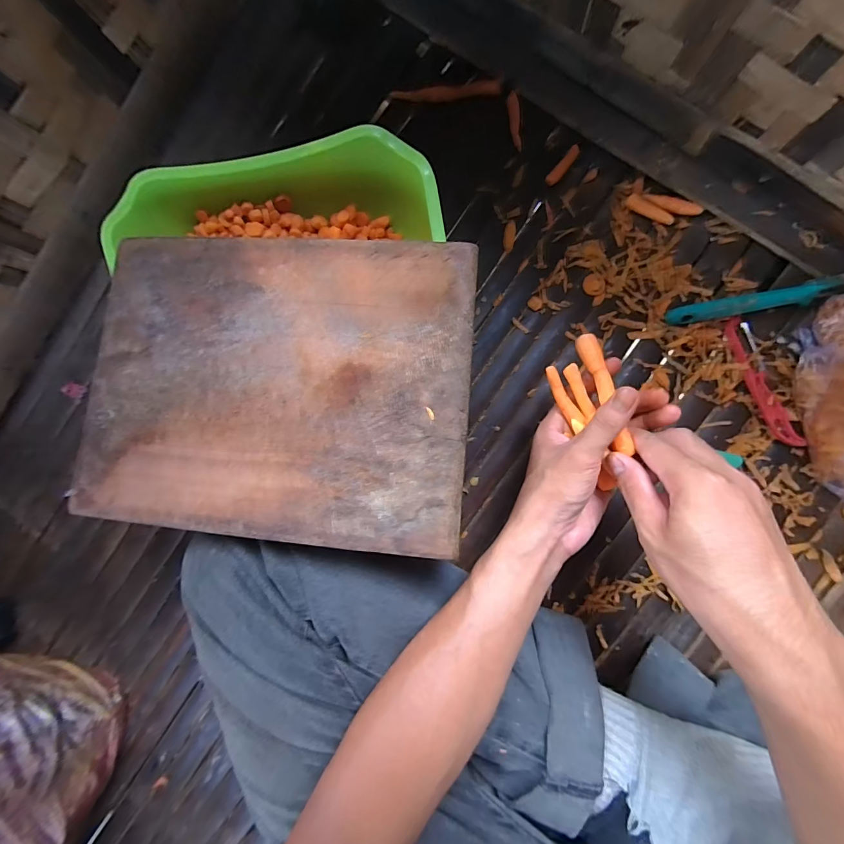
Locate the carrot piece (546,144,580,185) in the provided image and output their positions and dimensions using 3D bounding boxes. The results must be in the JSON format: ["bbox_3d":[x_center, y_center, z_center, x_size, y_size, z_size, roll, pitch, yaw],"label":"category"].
[{"bbox_3d":[0.145,-0.263,0.377,0.012,0.005,0.046,42,96,5],"label":"carrot piece"}]

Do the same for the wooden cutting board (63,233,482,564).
[{"bbox_3d":[-0.109,-0.028,0.274,0.279,0.023,0.215,4,87,4],"label":"wooden cutting board"}]

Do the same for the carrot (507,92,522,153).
[{"bbox_3d":[0.096,-0.308,0.376,0.011,0.007,0.055,-10,102,4],"label":"carrot"}]

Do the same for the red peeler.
[{"bbox_3d":[0.324,-0.037,0.352,0.020,0.011,0.133,-23,88,7],"label":"red peeler"}]

